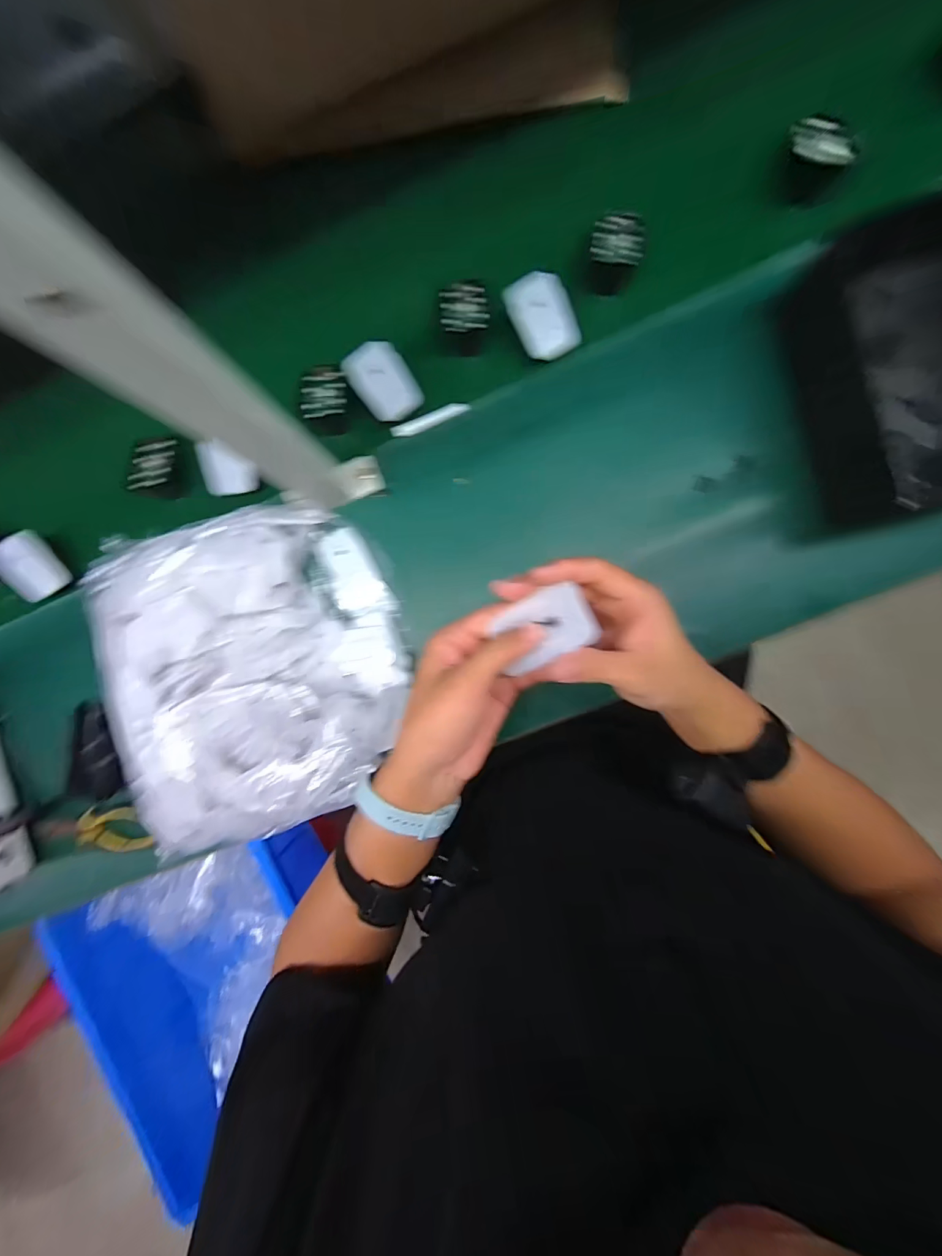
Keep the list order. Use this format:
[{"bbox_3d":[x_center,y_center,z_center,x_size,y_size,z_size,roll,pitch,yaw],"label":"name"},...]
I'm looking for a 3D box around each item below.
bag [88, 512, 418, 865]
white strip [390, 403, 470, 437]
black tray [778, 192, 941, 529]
[{"bbox_3d":[-0.215,0.051,0.441,0.293,0.072,0.322,-14,90,5],"label":"bag"},{"bbox_3d":[-0.045,-0.228,0.471,0.087,0.009,0.014,-21,89,5],"label":"white strip"},{"bbox_3d":[0.410,-0.229,0.385,0.188,0.117,0.246,-9,90,5],"label":"black tray"}]

